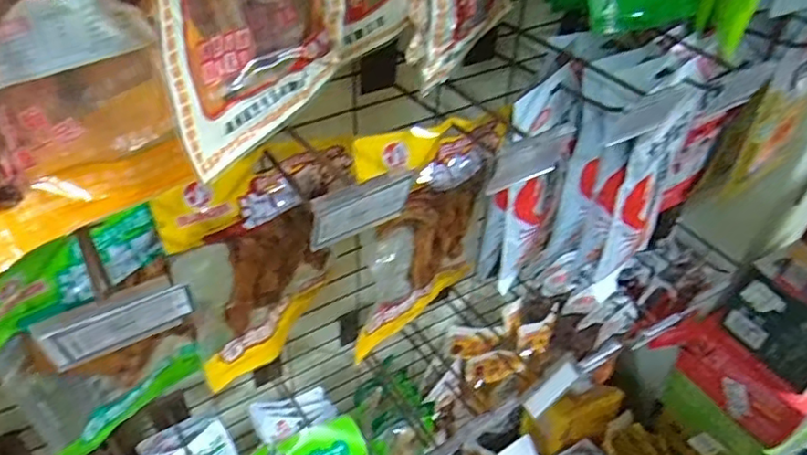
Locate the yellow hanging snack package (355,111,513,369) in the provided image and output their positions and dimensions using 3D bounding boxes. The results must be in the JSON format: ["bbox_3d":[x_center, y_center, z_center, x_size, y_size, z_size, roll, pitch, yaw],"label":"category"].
[{"bbox_3d":[0.020,-0.002,0.546,0.173,0.209,0.038,-32,53,-32],"label":"yellow hanging snack package"}]

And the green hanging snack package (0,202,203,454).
[{"bbox_3d":[-0.222,0.088,0.451,0.125,0.199,0.024,-32,54,-33],"label":"green hanging snack package"}]

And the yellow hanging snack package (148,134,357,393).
[{"bbox_3d":[-0.110,0.024,0.514,0.158,0.208,0.028,-30,53,-31],"label":"yellow hanging snack package"}]

